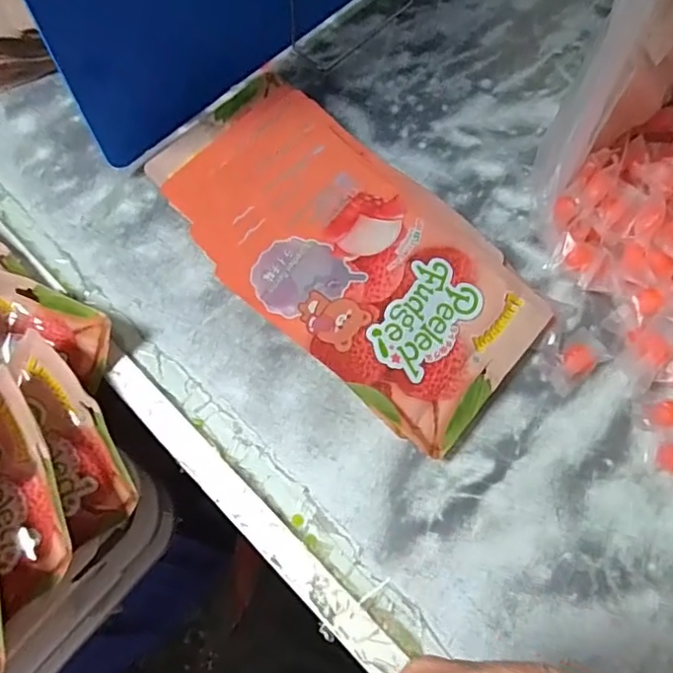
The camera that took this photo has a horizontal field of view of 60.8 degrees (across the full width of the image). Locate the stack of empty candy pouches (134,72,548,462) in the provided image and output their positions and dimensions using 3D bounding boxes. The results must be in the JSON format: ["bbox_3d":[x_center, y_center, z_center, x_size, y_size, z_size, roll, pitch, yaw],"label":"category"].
[{"bbox_3d":[-0.002,-0.075,0.479,0.174,0.043,0.351,-42,71,-16],"label":"stack of empty candy pouches"}]

